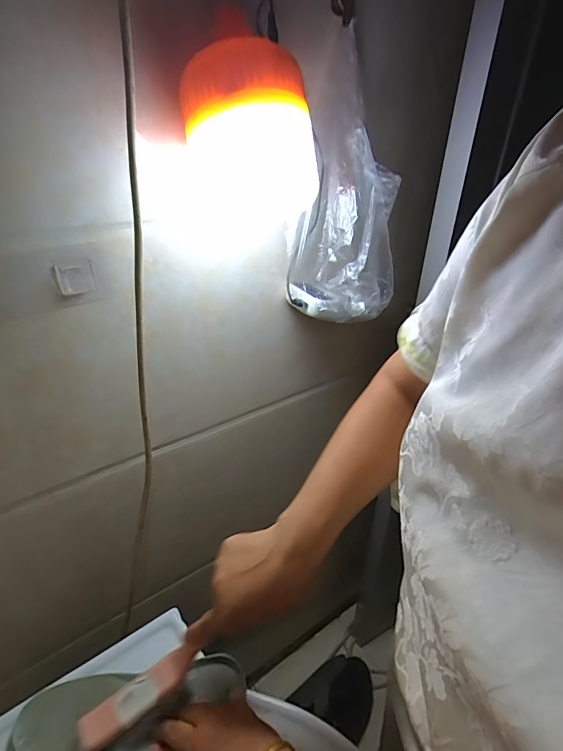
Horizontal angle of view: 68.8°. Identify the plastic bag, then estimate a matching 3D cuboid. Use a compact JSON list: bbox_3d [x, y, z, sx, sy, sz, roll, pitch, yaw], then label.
[{"bbox_3d":[0.081,-0.223,0.506,0.129,0.288,0.114,9,32,12],"label":"plastic bag"}]

